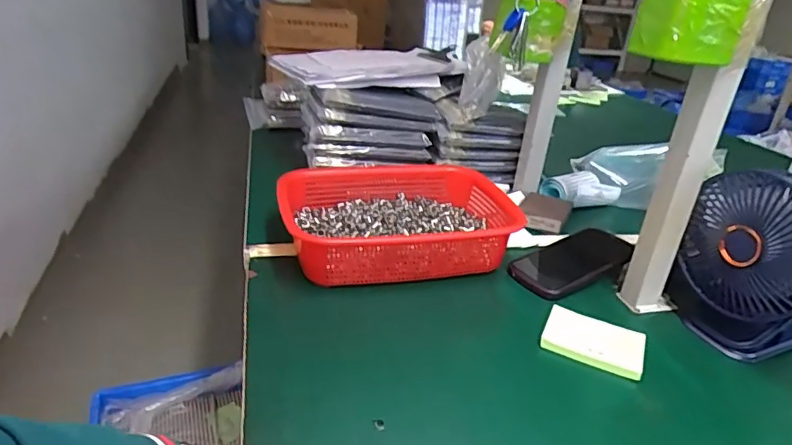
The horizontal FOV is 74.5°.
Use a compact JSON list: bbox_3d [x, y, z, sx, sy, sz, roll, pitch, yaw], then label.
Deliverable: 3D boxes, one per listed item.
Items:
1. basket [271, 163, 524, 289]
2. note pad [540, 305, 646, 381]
[{"bbox_3d":[0.001,0.001,0.665,0.286,0.078,0.212,-2,28,-14],"label":"basket"},{"bbox_3d":[0.200,0.121,0.529,0.094,0.017,0.061,17,29,21],"label":"note pad"}]

